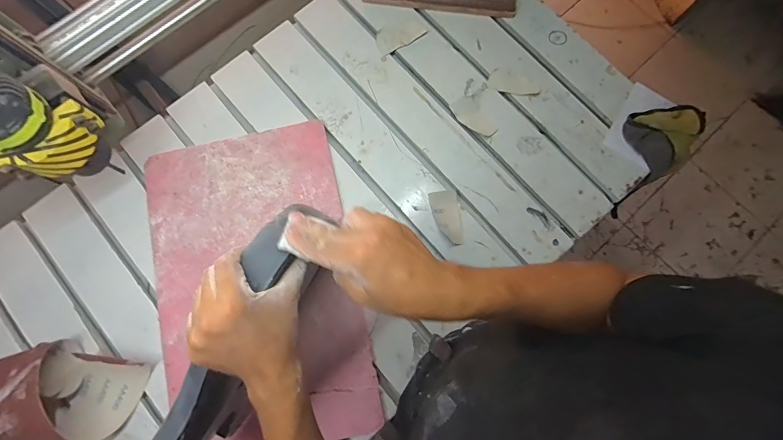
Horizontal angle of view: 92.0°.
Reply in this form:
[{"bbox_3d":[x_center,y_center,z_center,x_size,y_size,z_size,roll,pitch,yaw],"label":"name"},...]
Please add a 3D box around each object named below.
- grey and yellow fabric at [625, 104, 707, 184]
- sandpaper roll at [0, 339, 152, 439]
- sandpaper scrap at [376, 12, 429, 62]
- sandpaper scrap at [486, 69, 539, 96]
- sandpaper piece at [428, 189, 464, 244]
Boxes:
[{"bbox_3d":[0.511,-0.159,0.700,0.147,0.036,0.126,-32,80,-7],"label":"grey and yellow fabric"},{"bbox_3d":[-0.513,0.264,0.574,0.207,0.098,0.140,12,78,2],"label":"sandpaper roll"},{"bbox_3d":[0.014,-0.361,0.737,0.106,0.010,0.056,-37,81,-8],"label":"sandpaper scrap"},{"bbox_3d":[0.233,-0.261,0.718,0.100,0.014,0.043,14,78,2],"label":"sandpaper scrap"},{"bbox_3d":[0.102,-0.005,0.680,0.051,0.007,0.101,-12,78,-3],"label":"sandpaper piece"}]

